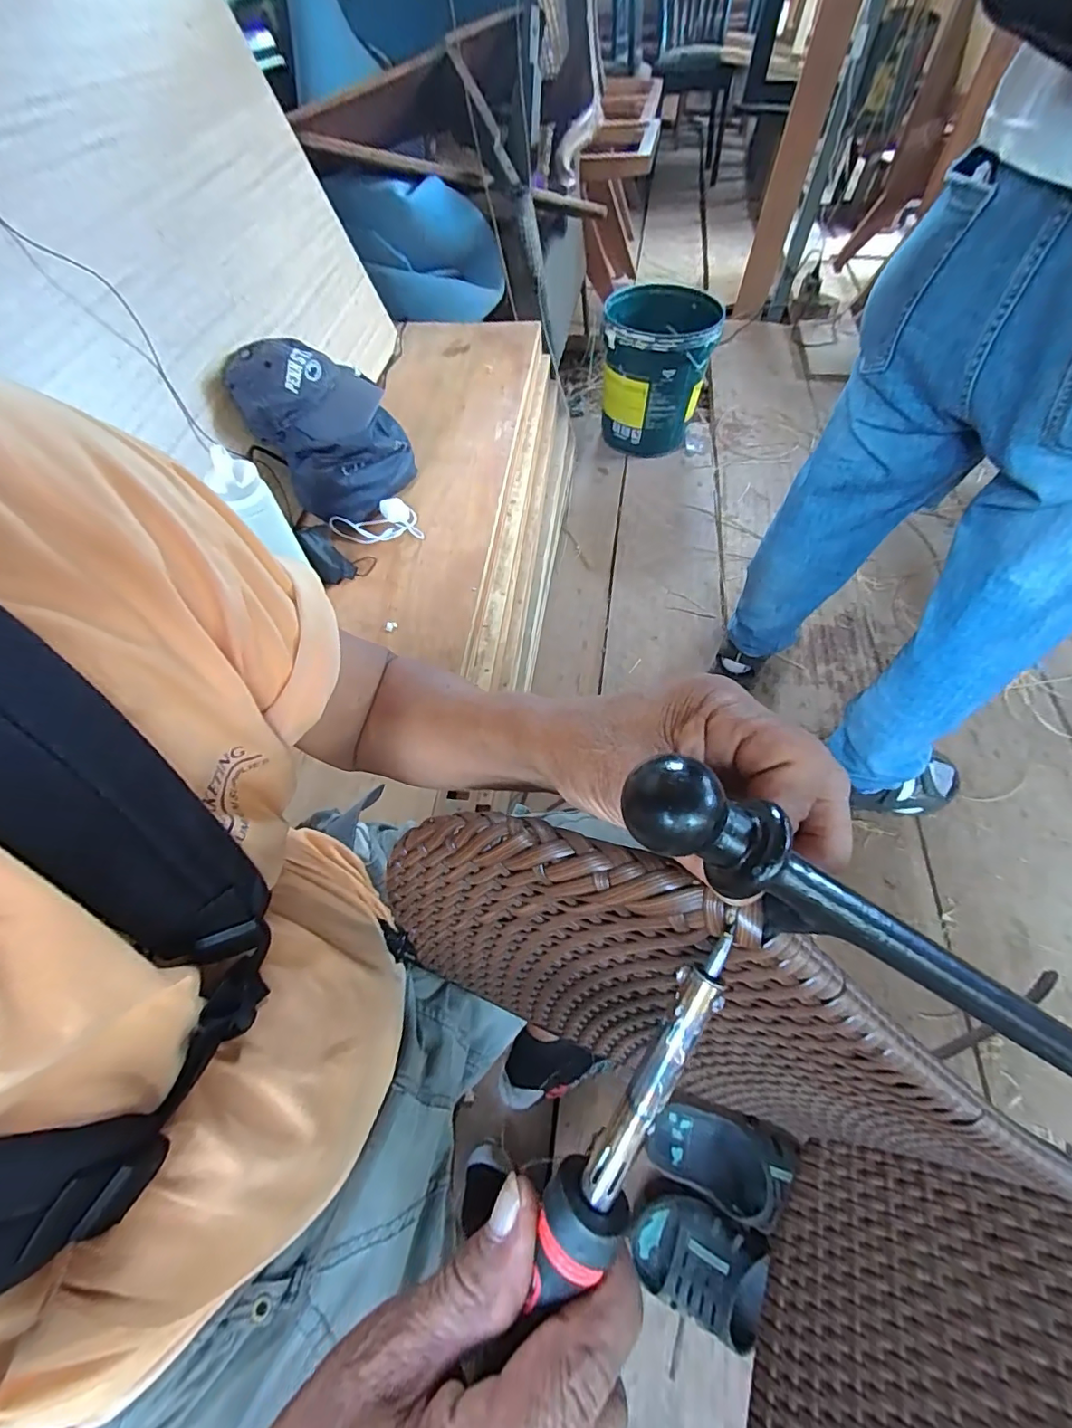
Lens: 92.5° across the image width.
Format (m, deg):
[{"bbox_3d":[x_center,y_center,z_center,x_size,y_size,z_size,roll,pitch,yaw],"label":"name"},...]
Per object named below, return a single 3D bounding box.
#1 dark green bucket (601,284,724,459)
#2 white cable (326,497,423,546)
[{"bbox_3d":[0.320,-0.929,1.423,0.272,0.334,0.291,0,58,1],"label":"dark green bucket"},{"bbox_3d":[-0.268,-0.333,0.867,0.142,0.029,0.087,-6,58,-3],"label":"white cable"}]

